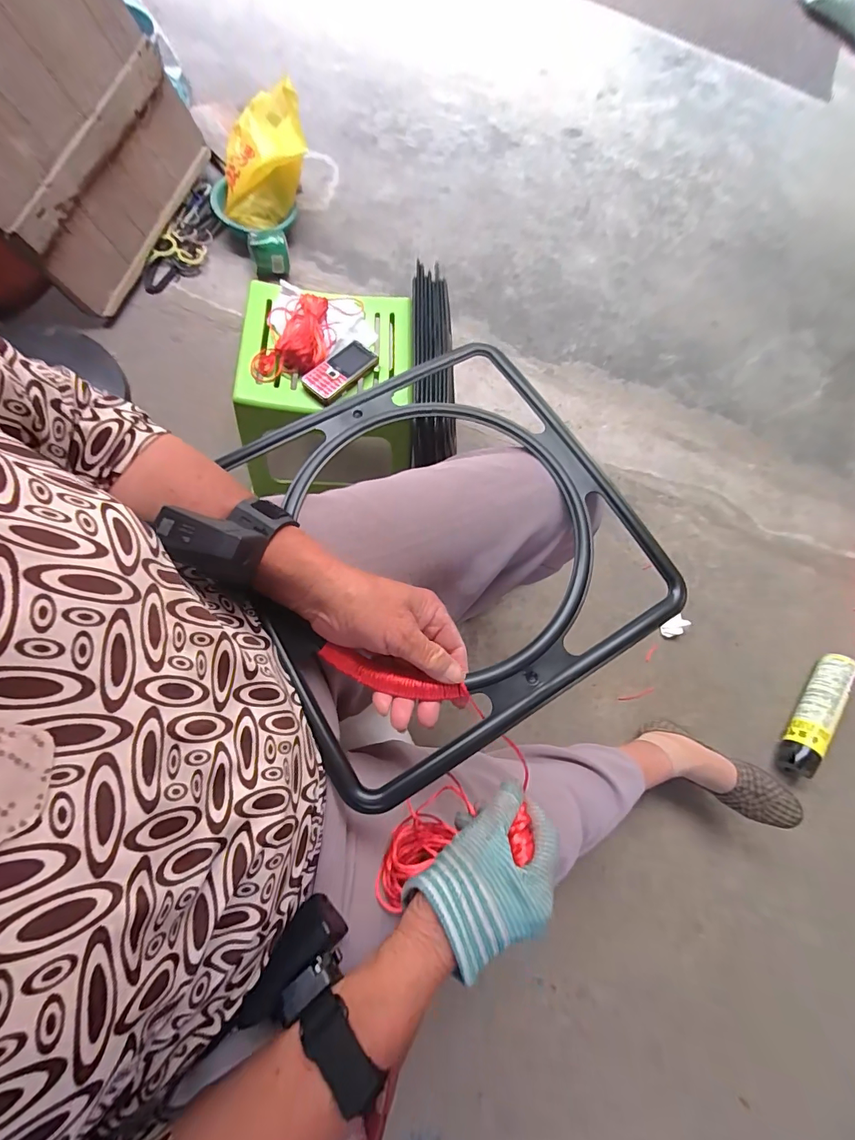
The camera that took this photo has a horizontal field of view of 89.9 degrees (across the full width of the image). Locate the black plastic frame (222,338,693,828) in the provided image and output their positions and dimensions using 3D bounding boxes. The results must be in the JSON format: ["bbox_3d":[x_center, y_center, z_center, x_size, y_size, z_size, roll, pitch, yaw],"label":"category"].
[{"bbox_3d":[0.008,-0.032,0.367,0.318,0.033,0.330,-27,74,-11],"label":"black plastic frame"}]

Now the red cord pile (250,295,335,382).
[{"bbox_3d":[-0.208,-0.384,0.712,0.091,0.035,0.191,22,69,1],"label":"red cord pile"}]

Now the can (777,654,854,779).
[{"bbox_3d":[0.795,0.289,0.872,0.058,0.056,0.277,40,71,9],"label":"can"}]

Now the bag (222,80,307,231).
[{"bbox_3d":[-0.450,-1.167,1.194,0.226,0.123,0.423,10,86,2],"label":"bag"}]

